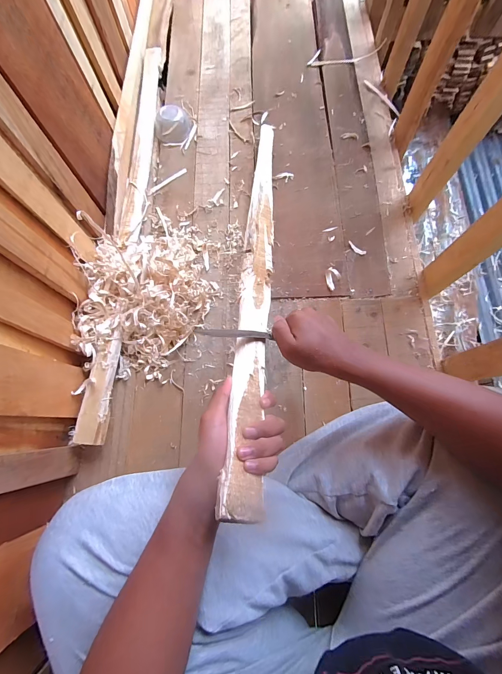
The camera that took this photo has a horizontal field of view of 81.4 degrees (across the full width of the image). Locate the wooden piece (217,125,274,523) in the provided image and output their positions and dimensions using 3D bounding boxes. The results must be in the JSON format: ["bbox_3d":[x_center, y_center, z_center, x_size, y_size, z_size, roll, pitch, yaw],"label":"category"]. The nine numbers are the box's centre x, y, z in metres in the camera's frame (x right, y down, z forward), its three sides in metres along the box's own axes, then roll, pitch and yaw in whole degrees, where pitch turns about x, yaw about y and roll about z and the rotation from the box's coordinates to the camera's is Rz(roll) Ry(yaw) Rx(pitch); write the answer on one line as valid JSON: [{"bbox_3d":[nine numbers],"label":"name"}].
[{"bbox_3d":[0.013,-0.147,0.488,0.045,0.025,0.770,3,57,2],"label":"wooden piece"}]

